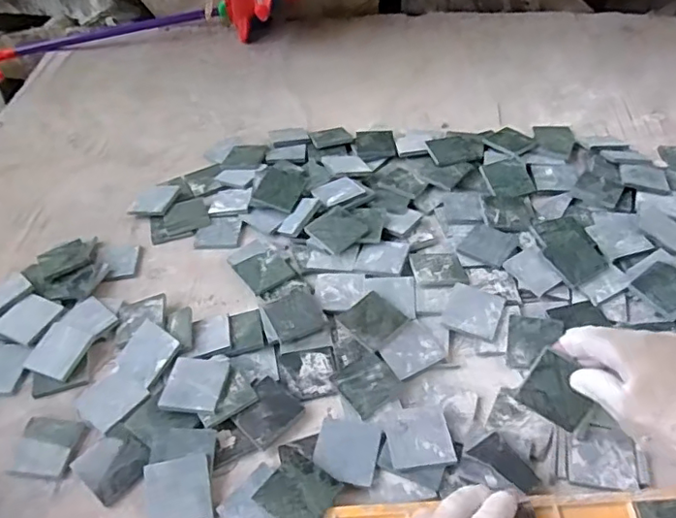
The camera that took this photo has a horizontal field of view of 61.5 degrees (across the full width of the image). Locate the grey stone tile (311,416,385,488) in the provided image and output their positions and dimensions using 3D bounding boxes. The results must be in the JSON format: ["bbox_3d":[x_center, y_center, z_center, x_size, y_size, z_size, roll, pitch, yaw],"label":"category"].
[{"bbox_3d":[0.007,0.150,0.446,0.050,0.007,0.049,11,48,13],"label":"grey stone tile"}]

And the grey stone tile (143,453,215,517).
[{"bbox_3d":[-0.120,0.175,0.427,0.048,0.005,0.049,-13,62,-5],"label":"grey stone tile"}]

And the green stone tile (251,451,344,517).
[{"bbox_3d":[-0.030,0.173,0.425,0.050,0.005,0.049,30,54,28],"label":"green stone tile"}]

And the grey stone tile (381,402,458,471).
[{"bbox_3d":[0.063,0.139,0.451,0.049,0.007,0.051,-6,46,-3],"label":"grey stone tile"}]

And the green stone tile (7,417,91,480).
[{"bbox_3d":[-0.240,0.157,0.473,0.051,0.006,0.049,1,46,4],"label":"green stone tile"}]

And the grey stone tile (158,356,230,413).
[{"bbox_3d":[-0.120,0.104,0.478,0.049,0.005,0.052,2,42,8],"label":"grey stone tile"}]

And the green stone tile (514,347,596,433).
[{"bbox_3d":[0.162,0.098,0.417,0.047,0.046,0.004,32,24,16],"label":"green stone tile"}]

